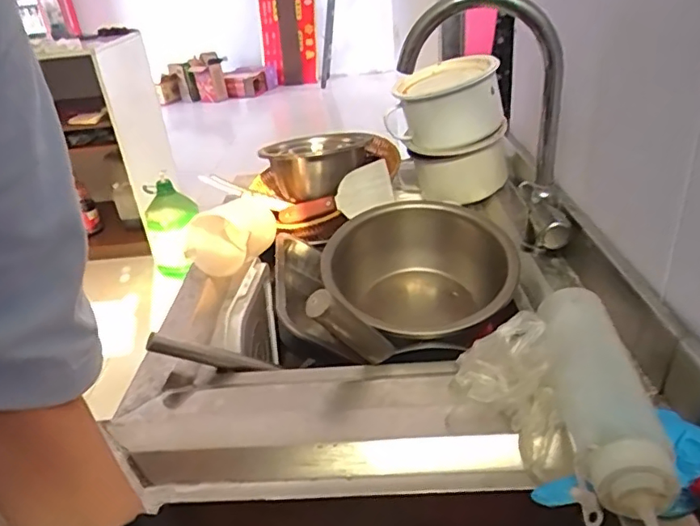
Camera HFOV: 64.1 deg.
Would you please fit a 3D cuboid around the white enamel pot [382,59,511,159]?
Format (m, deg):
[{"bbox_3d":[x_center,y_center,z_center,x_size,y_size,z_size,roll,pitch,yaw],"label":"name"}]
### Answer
[{"bbox_3d":[0.158,-0.263,0.946,0.190,0.103,0.170,-7,41,15],"label":"white enamel pot"}]

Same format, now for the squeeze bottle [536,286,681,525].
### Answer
[{"bbox_3d":[0.204,0.101,0.470,0.061,0.053,0.233,-2,29,8],"label":"squeeze bottle"}]

